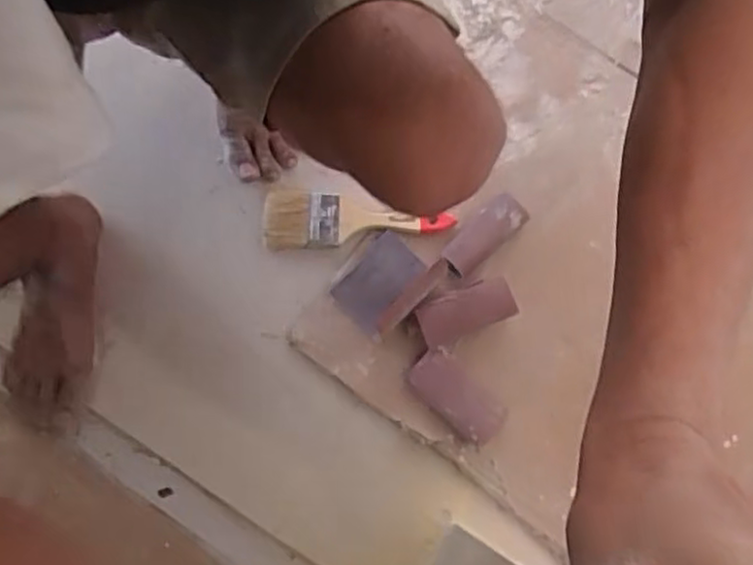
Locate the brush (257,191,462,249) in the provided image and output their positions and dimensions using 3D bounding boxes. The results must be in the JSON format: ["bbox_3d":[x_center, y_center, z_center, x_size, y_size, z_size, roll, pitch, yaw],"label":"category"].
[{"bbox_3d":[-0.022,-0.070,0.773,0.204,0.014,0.063,-1,73,-2],"label":"brush"}]

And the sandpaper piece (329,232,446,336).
[{"bbox_3d":[0.009,0.000,0.743,0.081,0.034,0.102,40,78,7],"label":"sandpaper piece"}]

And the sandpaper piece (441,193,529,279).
[{"bbox_3d":[0.114,-0.050,0.762,0.102,0.027,0.038,-40,78,-12],"label":"sandpaper piece"}]

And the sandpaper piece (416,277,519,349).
[{"bbox_3d":[0.090,0.029,0.724,0.097,0.012,0.049,-21,63,-5],"label":"sandpaper piece"}]

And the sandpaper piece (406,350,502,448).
[{"bbox_3d":[0.081,0.116,0.719,0.100,0.018,0.048,43,77,11],"label":"sandpaper piece"}]

